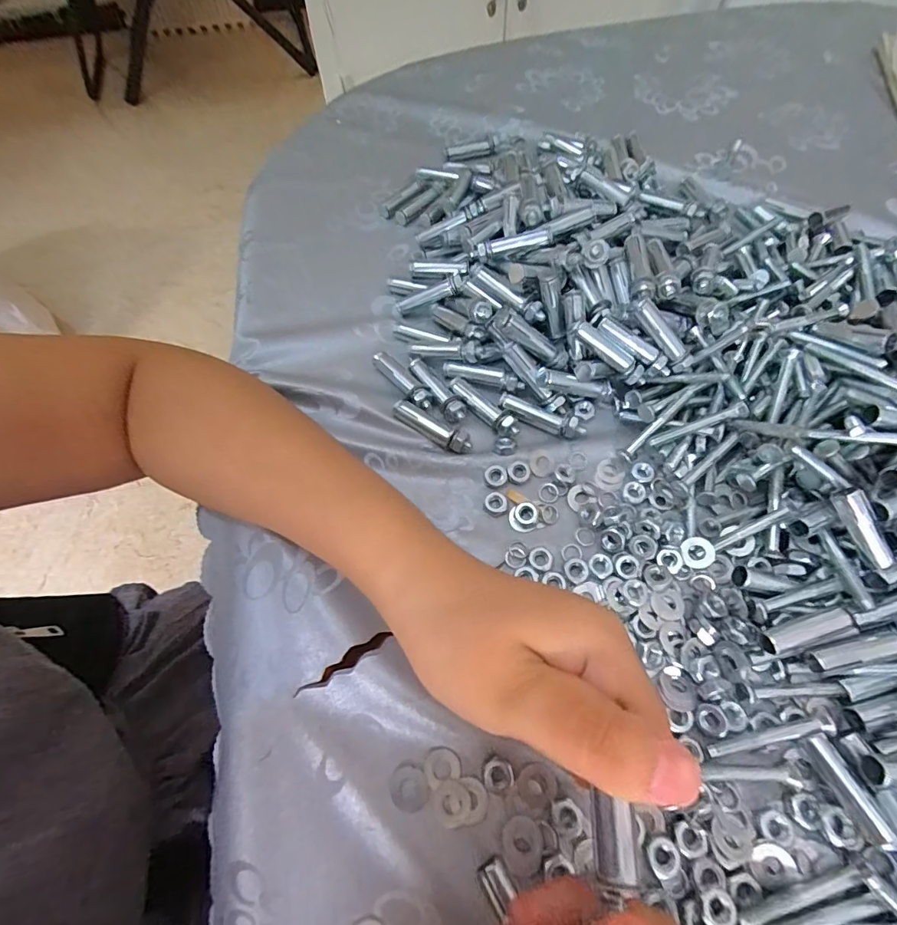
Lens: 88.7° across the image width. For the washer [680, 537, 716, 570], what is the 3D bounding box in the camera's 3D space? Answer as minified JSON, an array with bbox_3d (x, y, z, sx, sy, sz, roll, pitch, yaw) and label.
[{"bbox_3d":[0.133,0.048,0.244,0.016,0.004,0.016,-7,69,18],"label":"washer"}]

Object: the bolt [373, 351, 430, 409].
[{"bbox_3d":[-0.029,-0.055,0.302,0.015,0.011,0.055,-34,66,-15],"label":"bolt"}]

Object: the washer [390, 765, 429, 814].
[{"bbox_3d":[-0.018,0.146,0.204,0.016,0.004,0.017,-13,62,-4],"label":"washer"}]

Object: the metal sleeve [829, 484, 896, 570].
[{"bbox_3d":[0.200,0.031,0.222,0.013,0.014,0.039,-21,82,-8],"label":"metal sleeve"}]

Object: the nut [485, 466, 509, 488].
[{"bbox_3d":[0.028,0.008,0.270,0.013,0.004,0.012,-1,62,2],"label":"nut"}]

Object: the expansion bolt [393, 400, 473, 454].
[{"bbox_3d":[-0.010,-0.022,0.284,0.053,0.011,0.012,31,68,17],"label":"expansion bolt"}]

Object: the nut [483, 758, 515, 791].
[{"bbox_3d":[0.023,0.140,0.205,0.014,0.004,0.012,4,62,5],"label":"nut"}]

